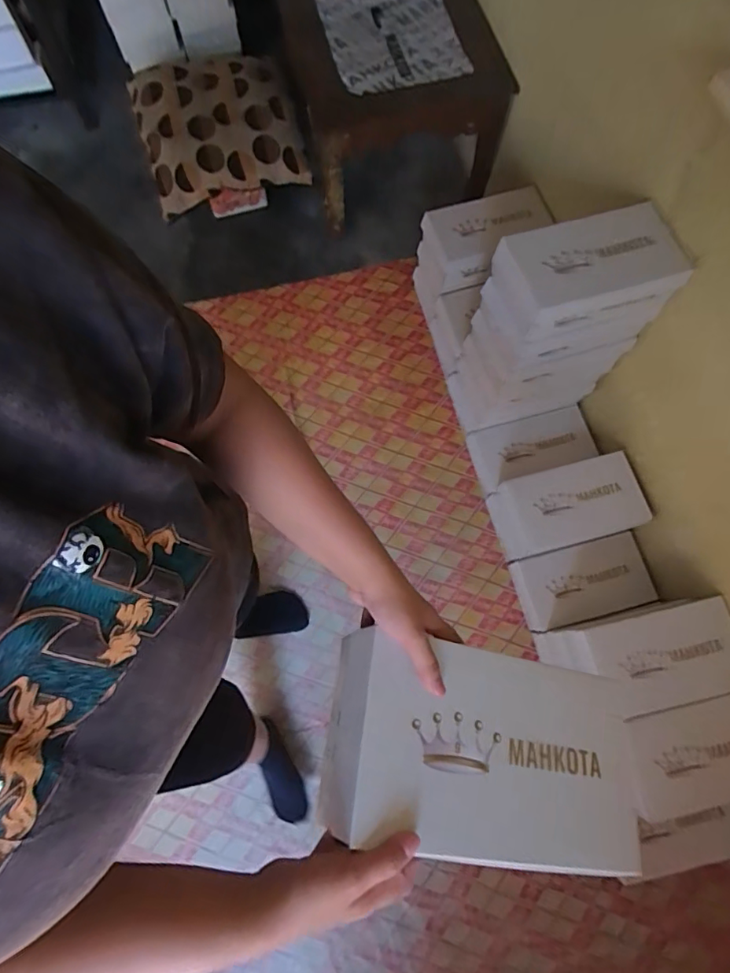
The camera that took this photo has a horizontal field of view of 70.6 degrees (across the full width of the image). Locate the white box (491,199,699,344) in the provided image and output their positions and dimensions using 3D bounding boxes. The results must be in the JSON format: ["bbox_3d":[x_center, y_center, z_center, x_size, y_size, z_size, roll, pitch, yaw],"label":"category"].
[{"bbox_3d":[0.401,-0.395,0.928,0.293,0.099,0.184,-16,74,-6],"label":"white box"}]

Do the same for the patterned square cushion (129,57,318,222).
[{"bbox_3d":[-0.385,-0.951,1.374,0.405,0.172,0.372,-14,73,-5],"label":"patterned square cushion"}]

